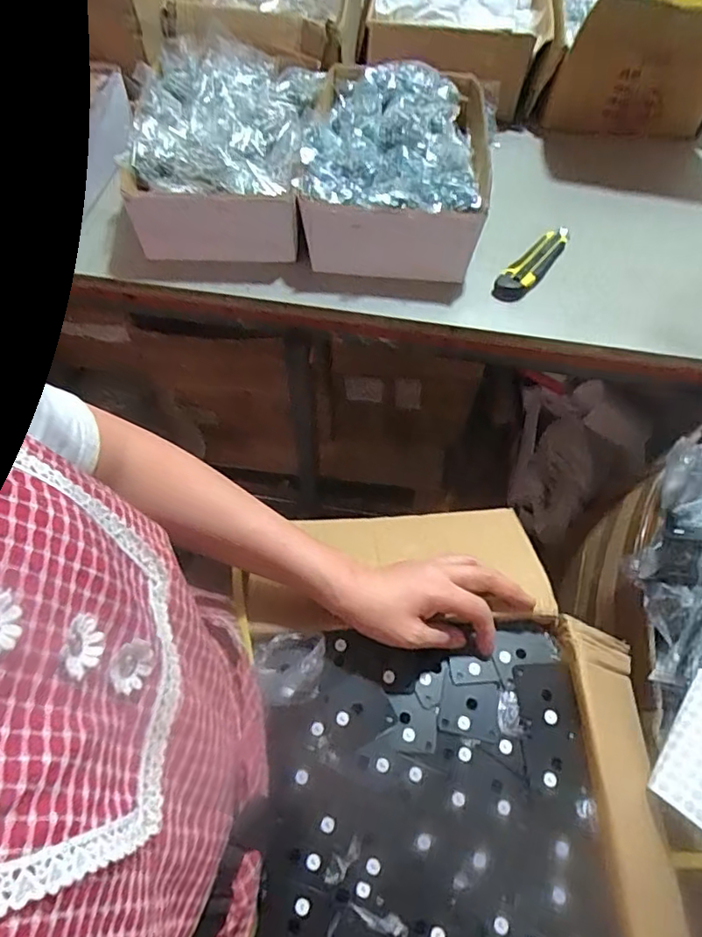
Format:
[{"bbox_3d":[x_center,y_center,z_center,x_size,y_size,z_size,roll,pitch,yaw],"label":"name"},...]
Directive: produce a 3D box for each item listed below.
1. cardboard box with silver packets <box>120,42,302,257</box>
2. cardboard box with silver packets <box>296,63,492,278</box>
[{"bbox_3d":[-0.172,-0.422,0.784,0.206,0.106,0.273,1,63,-1],"label":"cardboard box with silver packets"},{"bbox_3d":[0.059,-0.400,0.772,0.221,0.125,0.276,8,63,3],"label":"cardboard box with silver packets"}]

